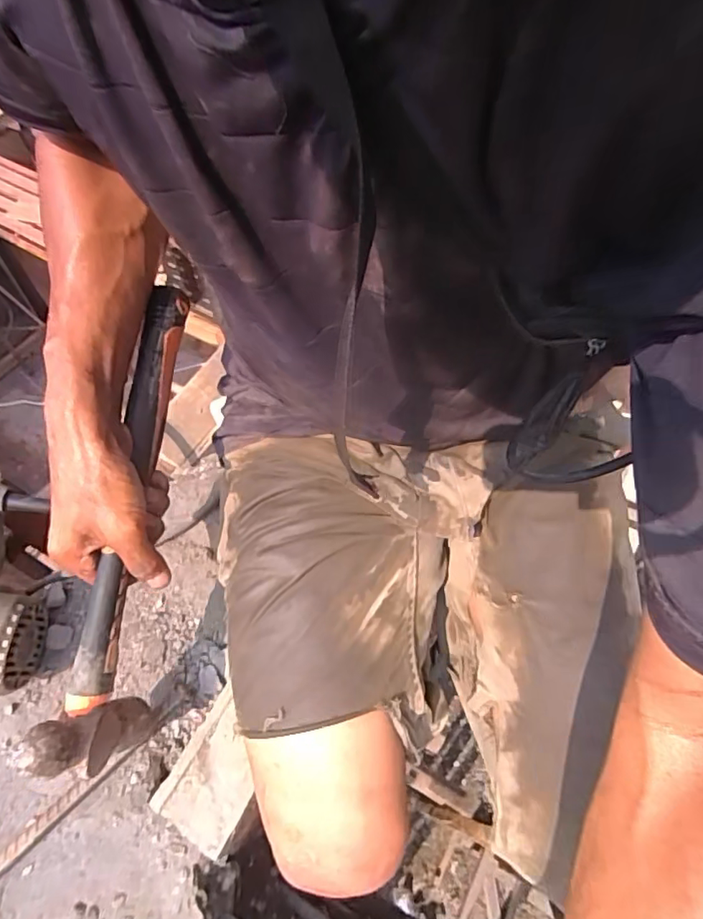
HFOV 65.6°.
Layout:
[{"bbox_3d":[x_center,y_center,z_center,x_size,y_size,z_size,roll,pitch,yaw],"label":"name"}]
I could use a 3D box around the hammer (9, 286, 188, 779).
[{"bbox_3d":[-0.165,0.038,0.414,0.041,0.102,0.351,5,75,1],"label":"hammer"}]

